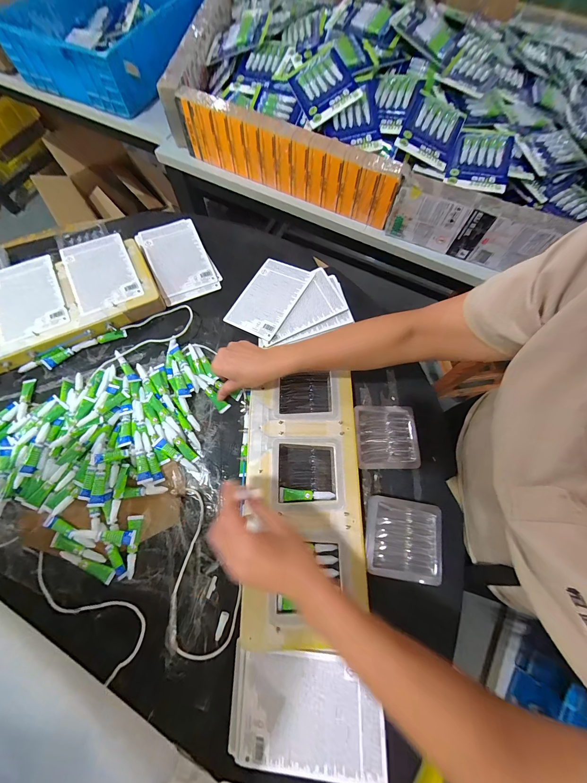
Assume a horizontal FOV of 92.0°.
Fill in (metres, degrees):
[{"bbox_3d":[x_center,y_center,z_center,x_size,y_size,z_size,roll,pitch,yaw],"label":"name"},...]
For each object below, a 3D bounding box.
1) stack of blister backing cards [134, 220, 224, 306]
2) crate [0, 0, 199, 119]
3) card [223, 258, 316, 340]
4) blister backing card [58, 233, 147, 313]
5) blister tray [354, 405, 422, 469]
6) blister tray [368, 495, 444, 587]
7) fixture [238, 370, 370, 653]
[{"bbox_3d":[-0.239,-0.276,0.594,0.121,0.008,0.187,-26,81,-11],"label":"stack of blister backing cards"},{"bbox_3d":[-0.492,-1.017,0.795,0.386,0.119,0.499,28,72,9],"label":"crate"},{"bbox_3d":[-0.050,-0.186,0.559,0.117,0.007,0.166,28,76,21],"label":"card"},{"bbox_3d":[-0.371,-0.233,0.546,0.112,0.010,0.171,-27,73,-10],"label":"blister backing card"},{"bbox_3d":[0.158,0.076,0.476,0.103,0.015,0.103,0,70,-1],"label":"blister tray"},{"bbox_3d":[0.163,0.214,0.413,0.110,0.014,0.102,9,70,2],"label":"blister tray"},{"bbox_3d":[0.017,0.131,0.447,0.172,0.045,0.380,1,69,-1],"label":"fixture"}]

